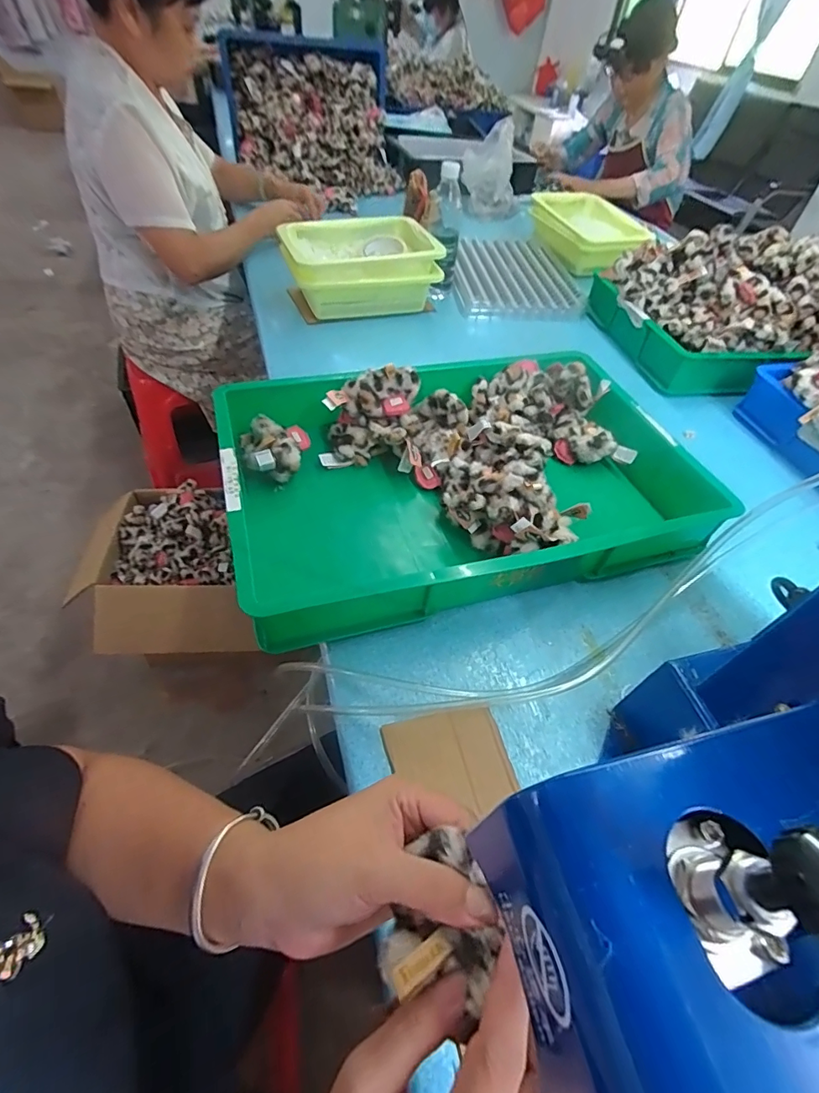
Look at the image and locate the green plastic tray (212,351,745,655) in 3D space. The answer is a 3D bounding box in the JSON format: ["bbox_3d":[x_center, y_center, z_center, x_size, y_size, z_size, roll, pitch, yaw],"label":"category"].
[{"bbox_3d":[0.063,-0.097,0.602,0.548,0.090,0.364,-12,52,-16],"label":"green plastic tray"}]

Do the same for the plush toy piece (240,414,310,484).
[{"bbox_3d":[-0.172,-0.123,0.611,0.086,0.056,0.080,-4,50,-10],"label":"plush toy piece"}]

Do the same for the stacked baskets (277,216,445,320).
[{"bbox_3d":[-0.098,-0.550,0.944,0.279,0.105,0.218,-10,52,-15],"label":"stacked baskets"}]

